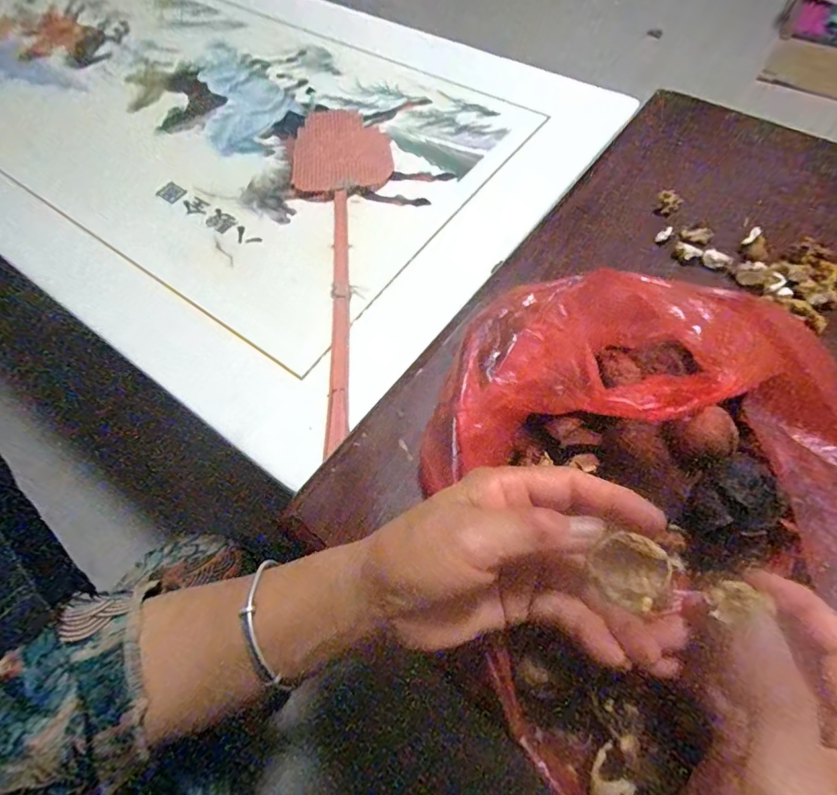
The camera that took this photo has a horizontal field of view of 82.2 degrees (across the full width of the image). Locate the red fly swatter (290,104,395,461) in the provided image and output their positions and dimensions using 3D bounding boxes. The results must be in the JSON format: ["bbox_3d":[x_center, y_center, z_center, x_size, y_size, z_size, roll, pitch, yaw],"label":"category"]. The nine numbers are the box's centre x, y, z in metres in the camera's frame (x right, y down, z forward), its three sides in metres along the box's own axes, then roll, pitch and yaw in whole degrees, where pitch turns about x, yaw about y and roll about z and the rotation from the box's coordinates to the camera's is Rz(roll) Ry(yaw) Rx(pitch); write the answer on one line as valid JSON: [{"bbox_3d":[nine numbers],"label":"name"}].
[{"bbox_3d":[-0.095,-0.174,0.529,0.118,0.008,0.492,-1,62,3],"label":"red fly swatter"}]

